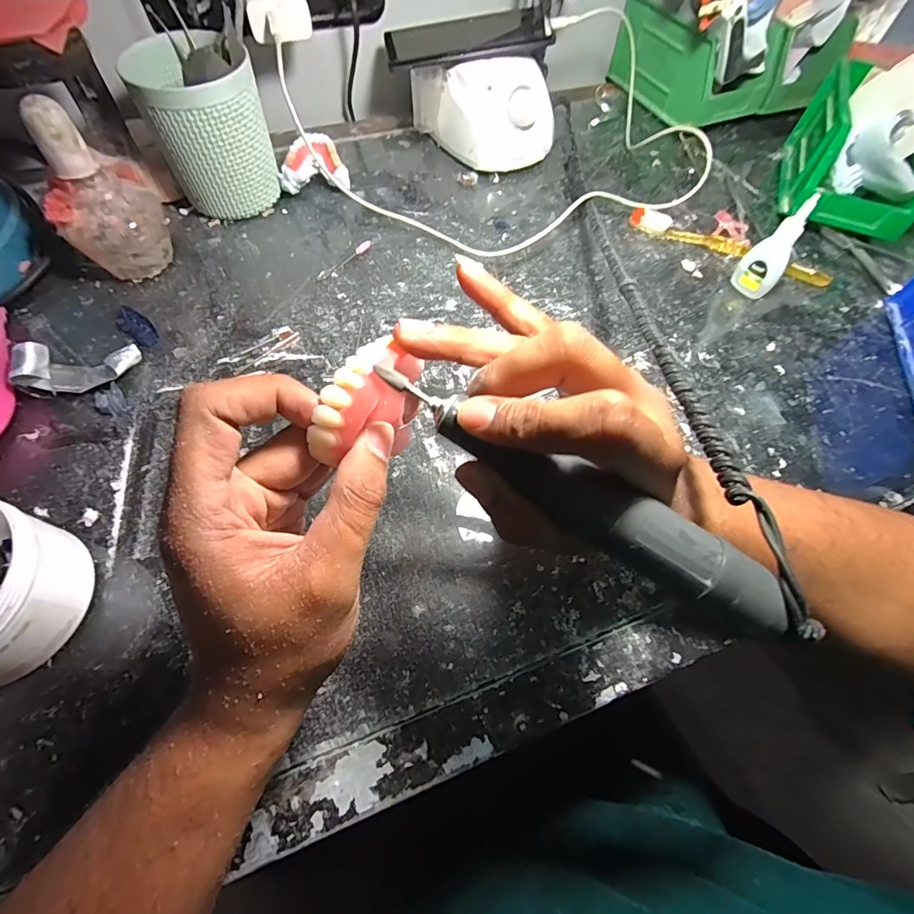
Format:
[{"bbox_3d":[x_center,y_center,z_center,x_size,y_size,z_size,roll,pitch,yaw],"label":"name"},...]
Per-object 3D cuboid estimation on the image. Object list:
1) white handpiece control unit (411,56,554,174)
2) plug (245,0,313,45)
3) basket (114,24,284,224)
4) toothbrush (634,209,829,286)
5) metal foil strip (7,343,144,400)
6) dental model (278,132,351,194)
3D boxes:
[{"bbox_3d":[0.029,-0.345,0.454,0.139,0.079,0.068,-7,62,-6],"label":"white handpiece control unit"},{"bbox_3d":[-0.160,-0.399,0.388,0.051,0.036,0.084,-18,64,-12],"label":"plug"},{"bbox_3d":[-0.212,-0.286,0.384,0.088,0.124,0.092,-18,64,-12],"label":"basket"},{"bbox_3d":[0.259,-0.201,0.421,0.189,0.018,0.017,23,63,9],"label":"toothbrush"},{"bbox_3d":[-0.271,-0.066,0.317,0.069,0.028,0.032,-8,62,-7],"label":"metal foil strip"},{"bbox_3d":[-0.138,-0.283,0.434,0.063,0.039,0.047,-5,62,-5],"label":"dental model"}]

